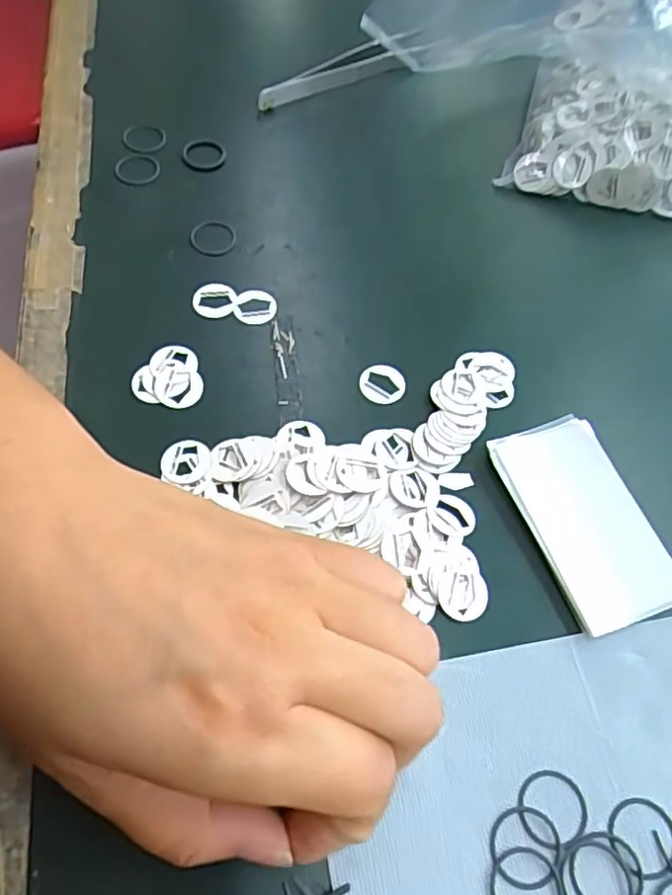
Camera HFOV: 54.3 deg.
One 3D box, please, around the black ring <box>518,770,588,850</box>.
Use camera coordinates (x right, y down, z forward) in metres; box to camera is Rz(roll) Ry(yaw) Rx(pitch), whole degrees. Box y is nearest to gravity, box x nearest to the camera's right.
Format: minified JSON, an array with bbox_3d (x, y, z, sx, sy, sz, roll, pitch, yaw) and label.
[{"bbox_3d":[0.064,0.107,0.193,0.021,0.004,0.020,2,61,-3],"label":"black ring"}]

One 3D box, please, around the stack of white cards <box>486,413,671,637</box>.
[{"bbox_3d":[0.090,0.025,0.238,0.043,0.005,0.078,-16,64,-13],"label":"stack of white cards"}]

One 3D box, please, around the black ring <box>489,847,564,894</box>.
[{"bbox_3d":[0.054,0.124,0.183,0.021,0.004,0.020,2,61,-3],"label":"black ring"}]

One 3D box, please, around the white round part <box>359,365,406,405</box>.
[{"bbox_3d":[0.019,-0.026,0.264,0.018,0.004,0.017,6,61,-1],"label":"white round part"}]

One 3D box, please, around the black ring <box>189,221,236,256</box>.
[{"bbox_3d":[-0.055,-0.095,0.292,0.020,0.004,0.020,2,61,-3],"label":"black ring"}]

